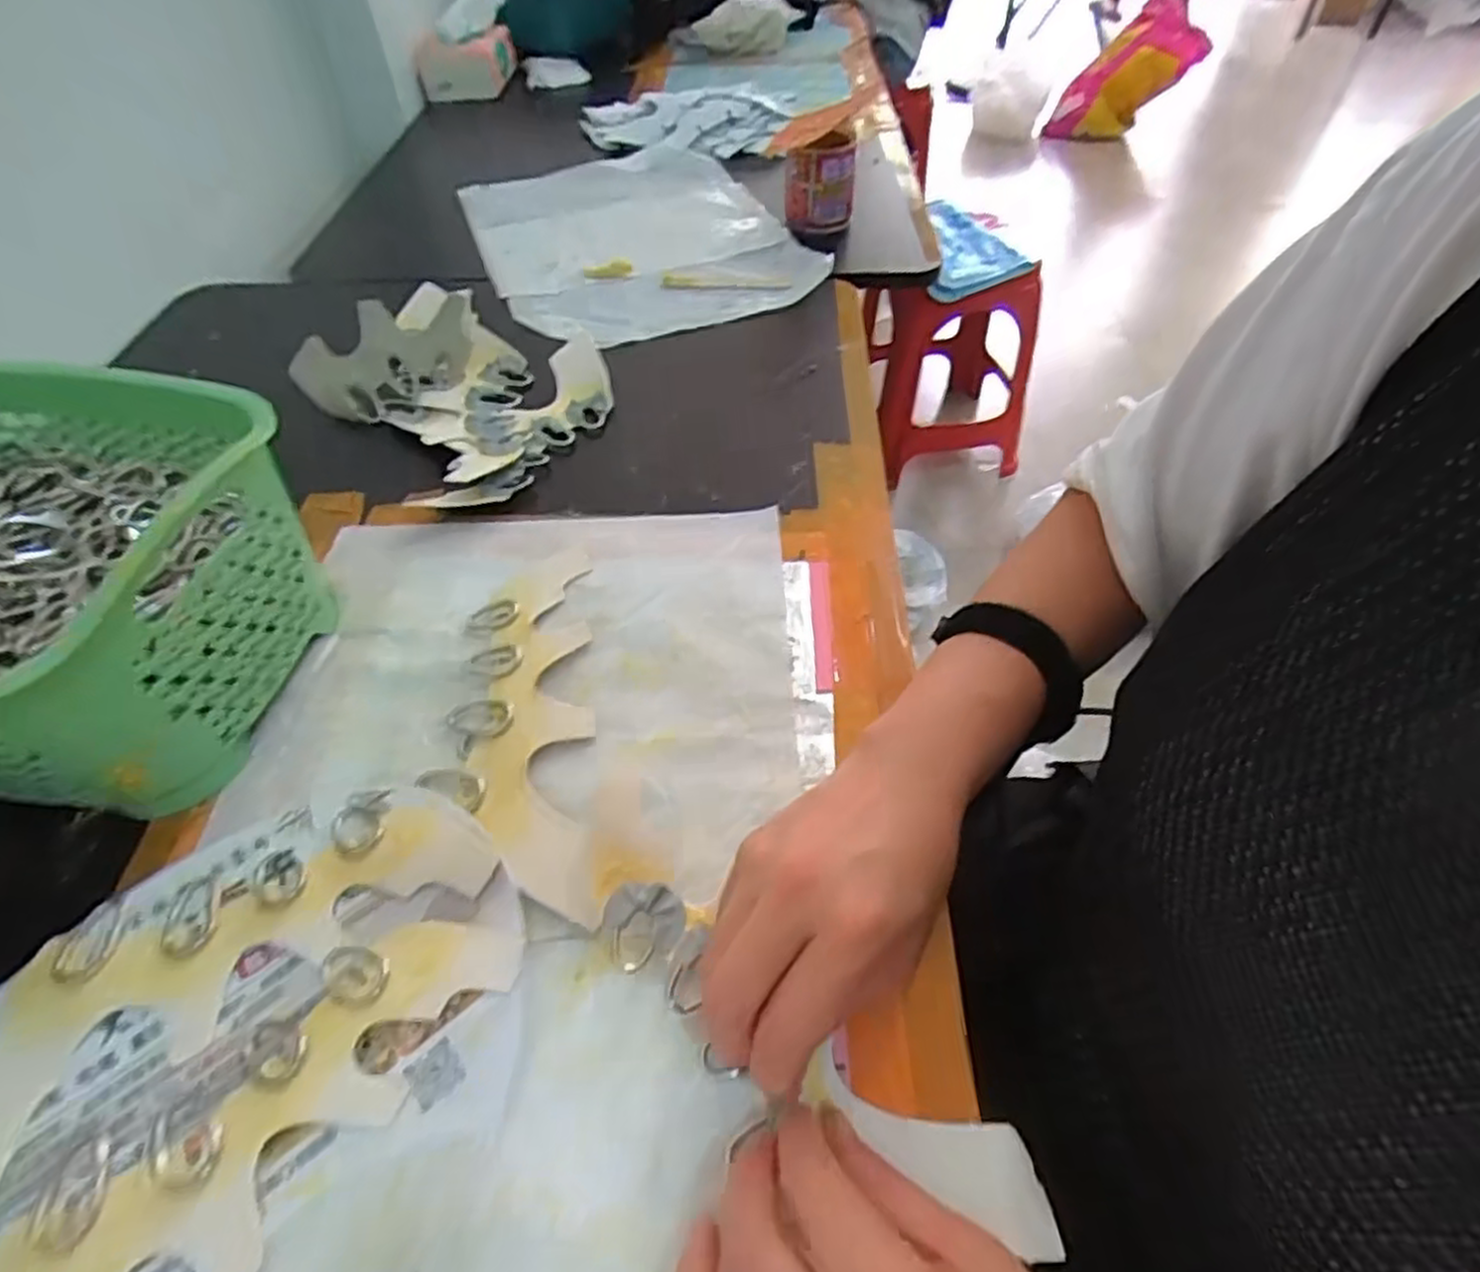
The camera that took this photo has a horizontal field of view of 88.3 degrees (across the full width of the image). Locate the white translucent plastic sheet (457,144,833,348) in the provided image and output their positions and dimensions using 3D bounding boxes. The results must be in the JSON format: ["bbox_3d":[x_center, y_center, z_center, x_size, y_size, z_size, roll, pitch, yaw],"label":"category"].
[{"bbox_3d":[-0.105,-0.390,0.731,0.275,0.021,0.374,-18,53,-13],"label":"white translucent plastic sheet"}]

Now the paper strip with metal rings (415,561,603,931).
[{"bbox_3d":[-0.110,0.036,0.376,0.072,0.007,0.211,-7,51,-5],"label":"paper strip with metal rings"}]

